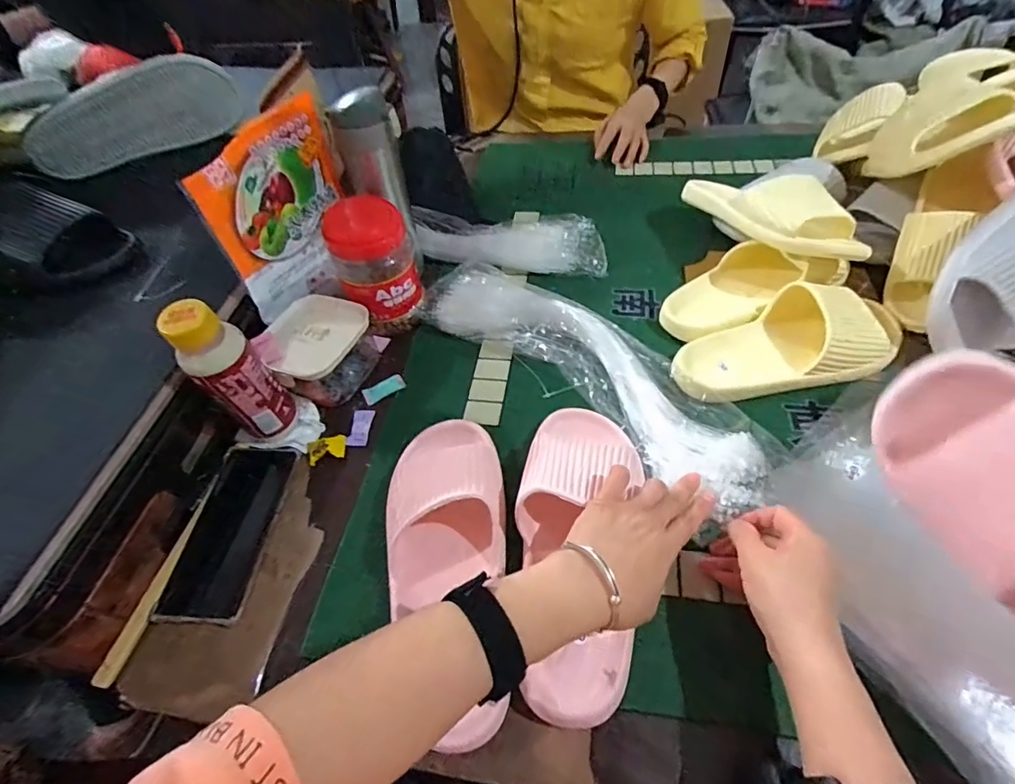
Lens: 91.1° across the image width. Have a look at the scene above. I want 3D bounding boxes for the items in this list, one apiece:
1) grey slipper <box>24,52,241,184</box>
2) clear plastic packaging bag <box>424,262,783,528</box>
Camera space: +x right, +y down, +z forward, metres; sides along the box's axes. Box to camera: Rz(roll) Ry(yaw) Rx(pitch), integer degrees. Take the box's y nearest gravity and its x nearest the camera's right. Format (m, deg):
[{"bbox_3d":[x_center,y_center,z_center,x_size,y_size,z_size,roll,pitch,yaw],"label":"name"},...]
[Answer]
[{"bbox_3d":[-0.501,-0.375,0.695,0.055,0.108,0.288,14,54,14],"label":"grey slipper"},{"bbox_3d":[0.076,-0.032,0.524,0.411,0.046,0.121,36,62,28],"label":"clear plastic packaging bag"}]

